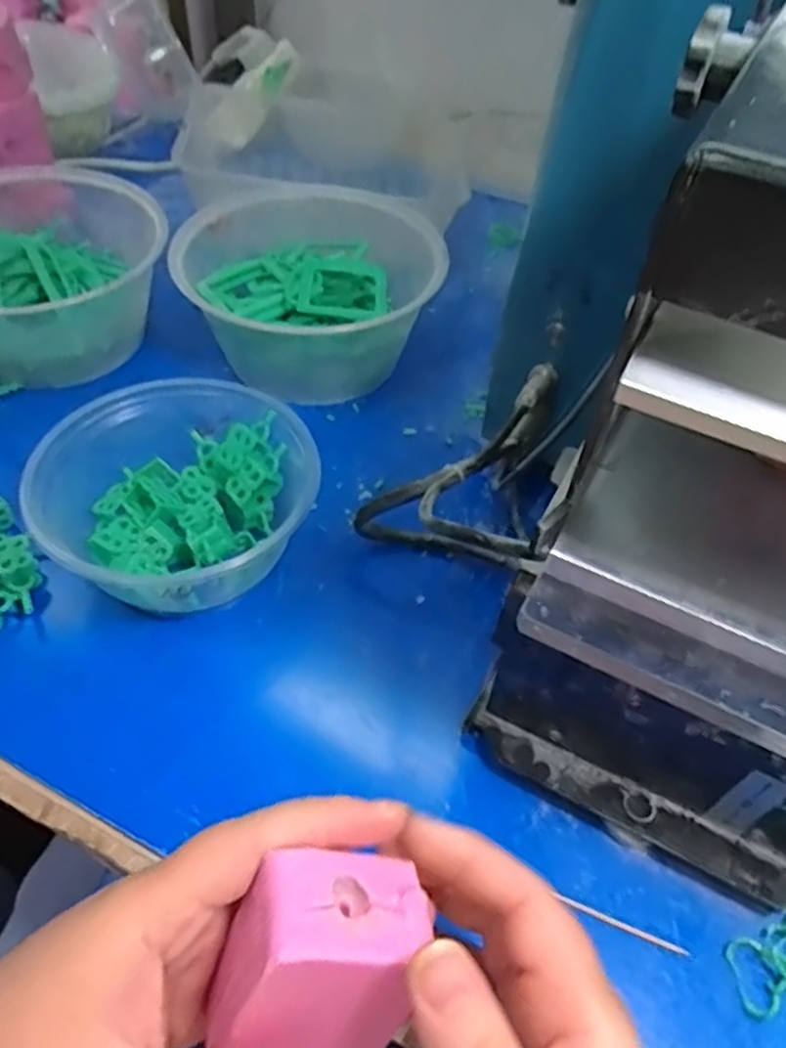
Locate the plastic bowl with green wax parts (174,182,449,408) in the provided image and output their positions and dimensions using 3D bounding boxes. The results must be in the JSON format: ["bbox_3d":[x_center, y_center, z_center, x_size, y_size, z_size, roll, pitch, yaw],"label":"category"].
[{"bbox_3d":[-0.062,-0.155,0.505,0.141,0.074,0.145,2,50,-2],"label":"plastic bowl with green wax parts"}]

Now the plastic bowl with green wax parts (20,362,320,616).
[{"bbox_3d":[-0.111,-0.014,0.388,0.114,0.058,0.133,32,55,22],"label":"plastic bowl with green wax parts"}]

